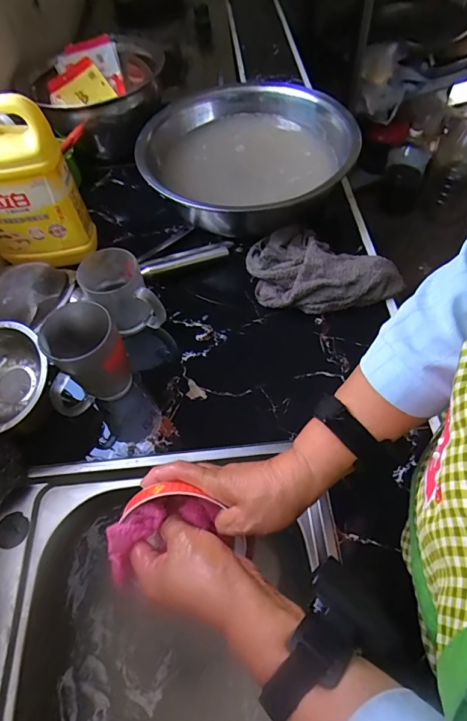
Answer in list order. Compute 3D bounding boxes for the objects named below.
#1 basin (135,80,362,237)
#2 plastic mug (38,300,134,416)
[{"bbox_3d":[0.028,-0.324,0.699,0.286,0.125,0.333,29,64,19],"label":"basin"},{"bbox_3d":[-0.183,0.000,0.493,0.099,0.107,0.085,-37,64,-18],"label":"plastic mug"}]

